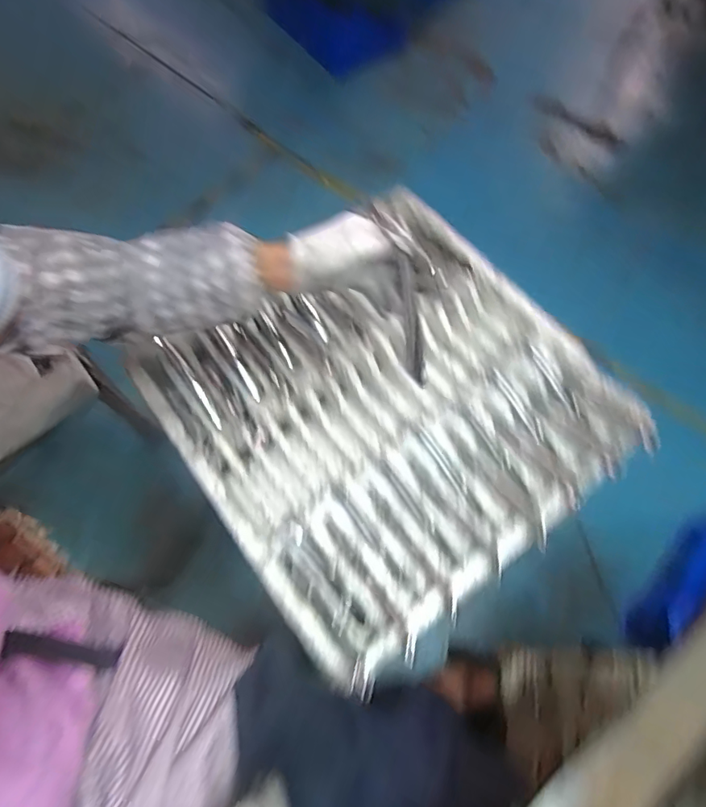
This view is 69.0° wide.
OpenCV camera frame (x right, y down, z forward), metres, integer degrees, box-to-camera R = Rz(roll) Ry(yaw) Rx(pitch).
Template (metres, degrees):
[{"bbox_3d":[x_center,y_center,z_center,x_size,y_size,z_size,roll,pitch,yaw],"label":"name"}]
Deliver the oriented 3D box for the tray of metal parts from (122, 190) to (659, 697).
[{"bbox_3d":[0.046,-0.004,0.749,0.550,0.059,0.545,-34,70,-13],"label":"tray of metal parts"}]

